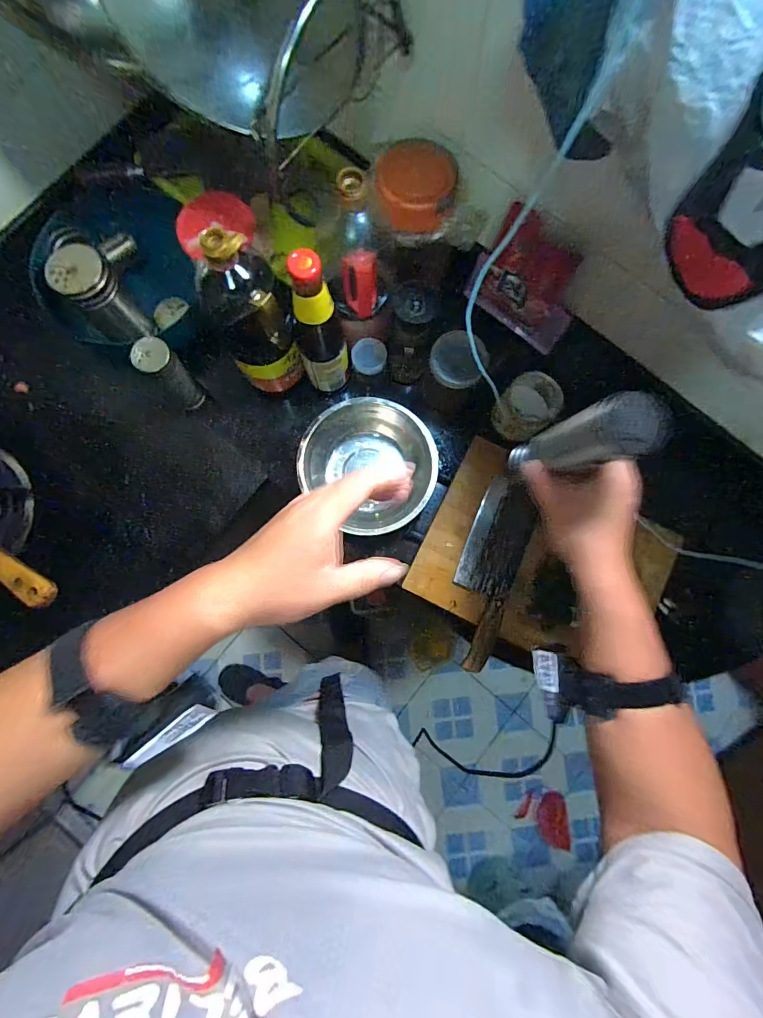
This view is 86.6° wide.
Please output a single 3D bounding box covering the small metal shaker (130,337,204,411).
[{"bbox_3d":[-0.309,-0.199,0.597,0.055,0.115,0.048,44,85,5],"label":"small metal shaker"}]

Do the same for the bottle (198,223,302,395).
[{"bbox_3d":[-0.176,-0.252,0.540,0.091,0.246,0.093,0,83,0],"label":"bottle"}]

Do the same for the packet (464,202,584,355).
[{"bbox_3d":[0.236,-0.354,0.643,0.178,0.143,0.022,36,46,-5],"label":"packet"}]

